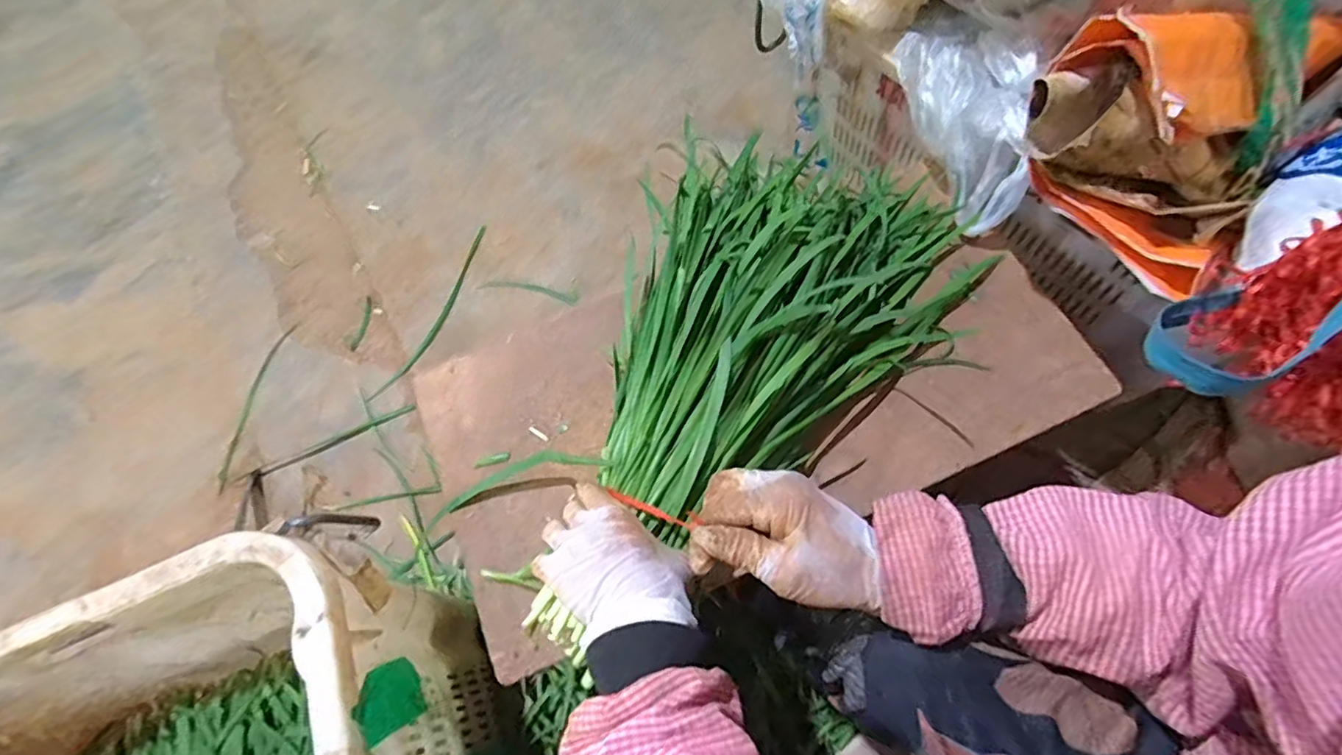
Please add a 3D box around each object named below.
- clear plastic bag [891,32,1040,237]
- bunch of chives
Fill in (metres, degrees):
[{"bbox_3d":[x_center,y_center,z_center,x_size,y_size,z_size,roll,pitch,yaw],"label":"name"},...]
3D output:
[{"bbox_3d":[0.293,-0.250,0.572,0.080,0.118,0.200,-19,68,-2],"label":"clear plastic bag"},{"bbox_3d":[0.035,-0.045,0.509,0.488,0.091,0.280,-43,74,-12],"label":"bunch of chives"}]

